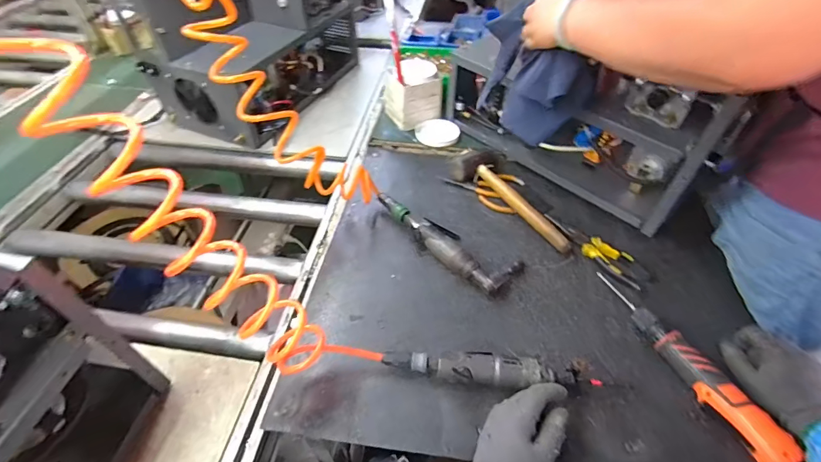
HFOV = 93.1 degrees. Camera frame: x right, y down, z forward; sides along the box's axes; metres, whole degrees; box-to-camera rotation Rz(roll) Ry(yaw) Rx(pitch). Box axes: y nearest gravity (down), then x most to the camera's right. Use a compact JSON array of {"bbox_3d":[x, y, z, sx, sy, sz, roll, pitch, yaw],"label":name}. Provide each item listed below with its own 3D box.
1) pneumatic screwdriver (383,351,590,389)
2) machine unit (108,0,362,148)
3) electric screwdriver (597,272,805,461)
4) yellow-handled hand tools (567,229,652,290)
[{"bbox_3d":[0.107,0.190,0.533,0.280,0.045,0.045,1,47,2],"label":"pneumatic screwdriver"},{"bbox_3d":[-0.371,-0.537,0.957,0.264,0.417,0.541,20,51,17],"label":"machine unit"},{"bbox_3d":[0.374,0.174,0.542,0.042,0.042,0.307,-18,50,-15],"label":"electric screwdriver"},{"bbox_3d":[0.338,0.041,0.675,0.050,0.018,0.145,-30,54,-24],"label":"yellow-handled hand tools"}]

